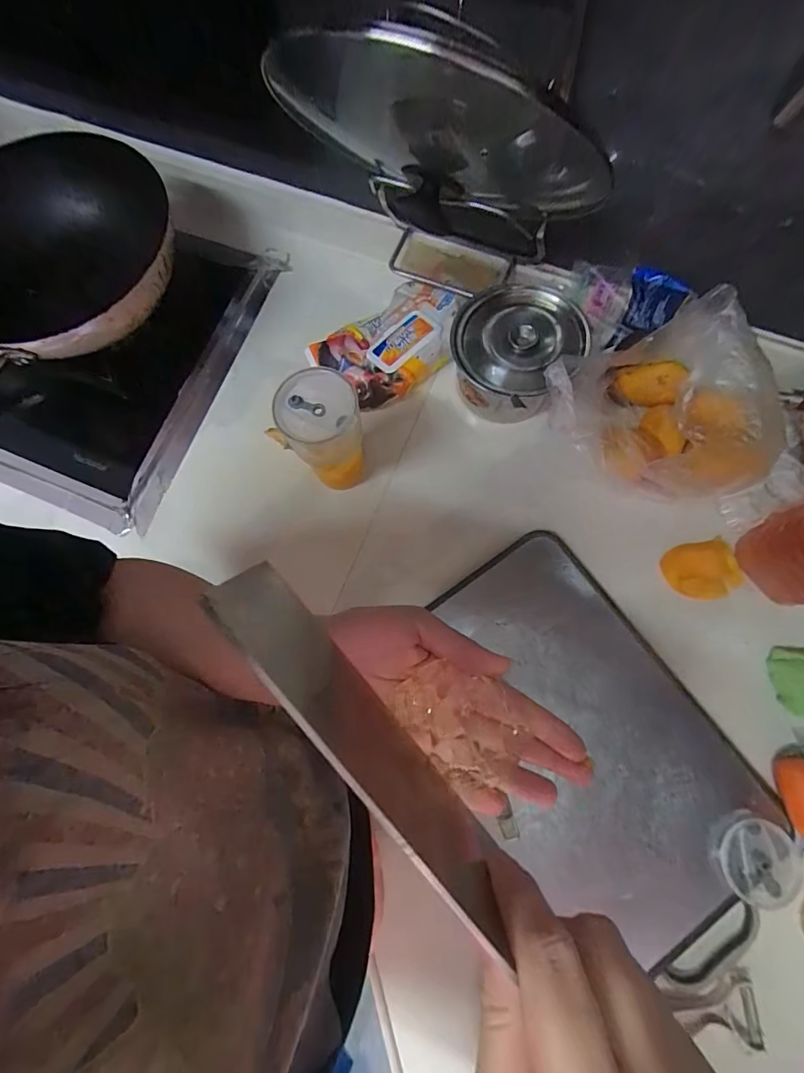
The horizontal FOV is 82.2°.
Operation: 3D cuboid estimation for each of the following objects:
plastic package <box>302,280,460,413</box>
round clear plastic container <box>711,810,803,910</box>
[{"bbox_3d":[-0.016,-0.265,0.642,0.197,0.049,0.128,-36,77,-7],"label":"plastic package"},{"bbox_3d":[0.376,0.338,0.483,0.078,0.018,0.087,-25,76,-5],"label":"round clear plastic container"}]

